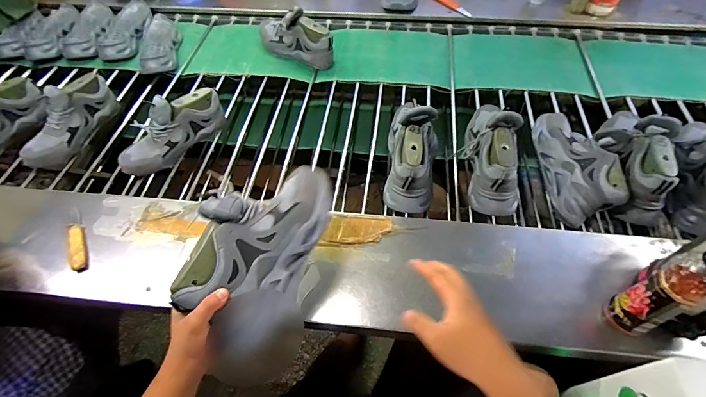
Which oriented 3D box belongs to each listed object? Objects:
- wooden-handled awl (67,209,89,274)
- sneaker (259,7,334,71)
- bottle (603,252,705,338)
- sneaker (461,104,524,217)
[{"bbox_3d":[-0.562,0.078,0.728,0.038,0.027,0.157,-27,58,-15],"label":"wooden-handled awl"},{"bbox_3d":[-0.178,-0.496,1.097,0.249,0.127,0.099,31,62,22],"label":"sneaker"},{"bbox_3d":[0.480,0.145,0.554,0.056,0.227,0.071,-20,57,-11],"label":"bottle"},{"bbox_3d":[0.313,-0.111,0.820,0.103,0.164,0.286,-1,55,3],"label":"sneaker"}]

